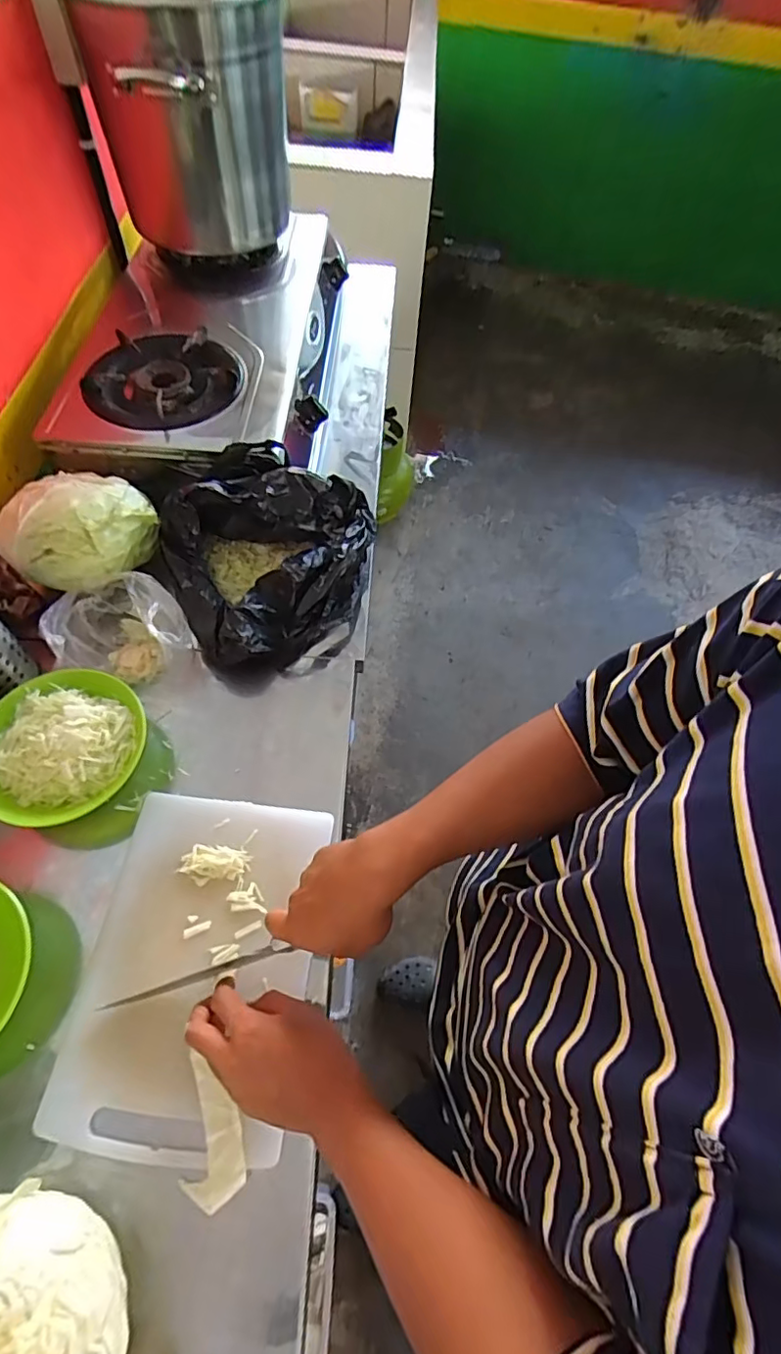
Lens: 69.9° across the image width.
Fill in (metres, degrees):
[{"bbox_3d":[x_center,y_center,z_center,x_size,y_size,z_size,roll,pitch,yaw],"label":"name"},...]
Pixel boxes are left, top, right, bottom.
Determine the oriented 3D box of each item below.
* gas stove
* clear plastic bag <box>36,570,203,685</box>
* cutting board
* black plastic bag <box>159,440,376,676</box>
[{"bbox_3d":[-0.295,-0.542,0.897,0.392,0.112,0.587,3,61,-1],"label":"gas stove"},{"bbox_3d":[-0.320,-0.058,0.659,0.140,0.086,0.124,-25,65,-16],"label":"clear plastic bag"},{"bbox_3d":[-0.184,0.271,0.543,0.202,0.020,0.304,8,61,1],"label":"cutting board"},{"bbox_3d":[-0.160,-0.149,0.721,0.238,0.145,0.286,17,61,6],"label":"black plastic bag"}]

